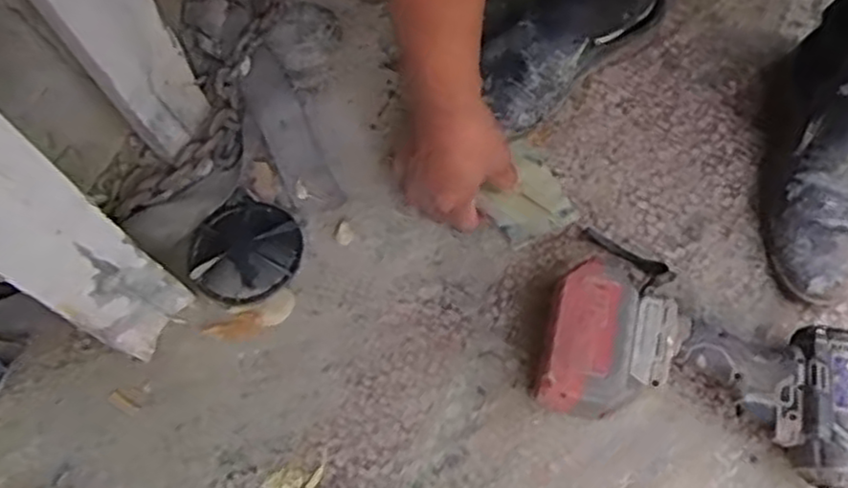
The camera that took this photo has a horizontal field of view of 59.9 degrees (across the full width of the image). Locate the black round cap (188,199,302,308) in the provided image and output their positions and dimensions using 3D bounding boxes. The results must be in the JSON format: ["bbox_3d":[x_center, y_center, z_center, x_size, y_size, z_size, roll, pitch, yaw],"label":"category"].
[{"bbox_3d":[-0.171,0.005,0.697,0.101,0.033,0.106,-1,66,2],"label":"black round cap"}]

